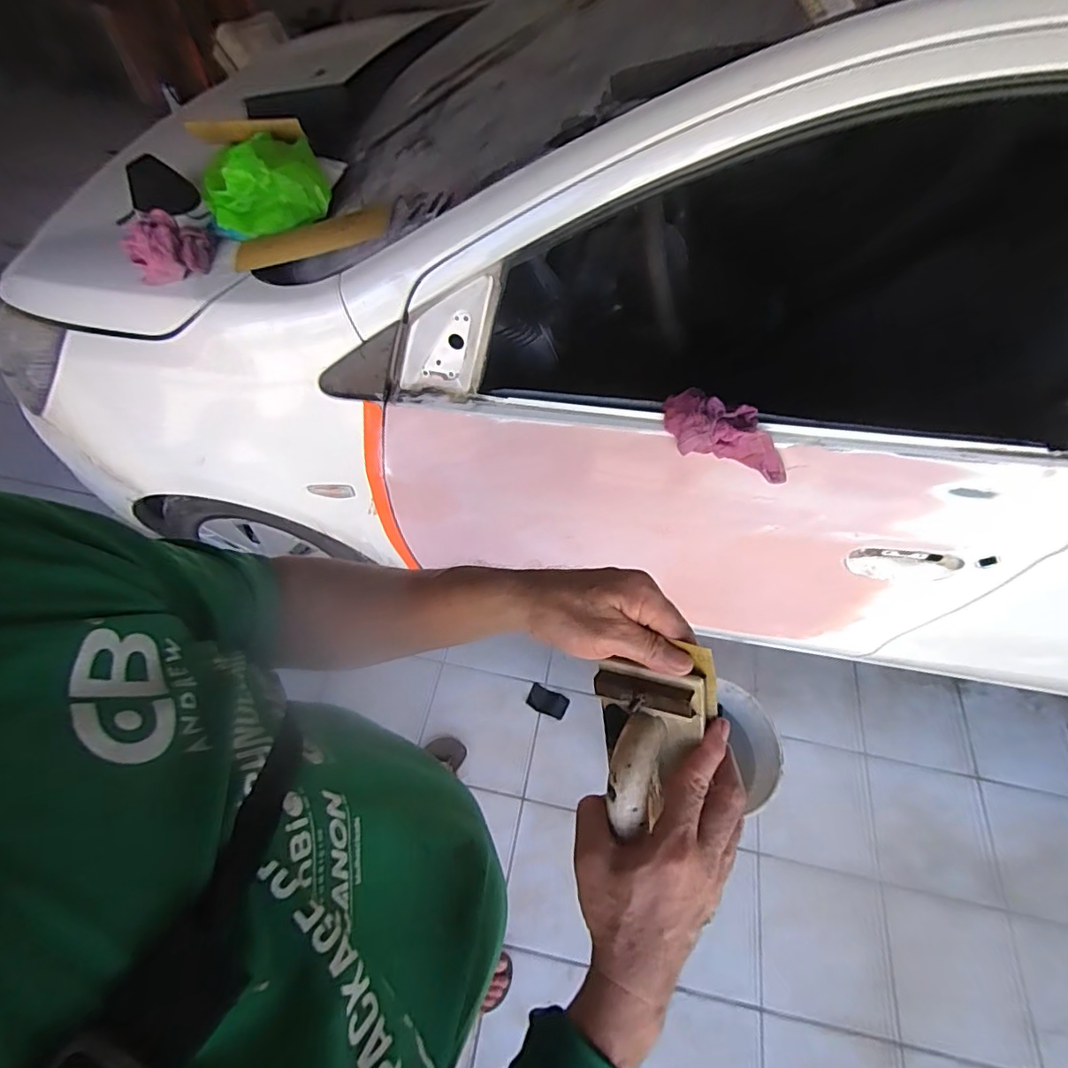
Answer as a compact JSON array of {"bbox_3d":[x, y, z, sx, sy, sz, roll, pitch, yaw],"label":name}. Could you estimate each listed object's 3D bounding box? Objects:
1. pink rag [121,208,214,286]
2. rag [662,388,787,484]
[{"bbox_3d":[-0.584,-0.459,0.864,0.127,0.065,0.115,-28,64,-19],"label":"pink rag"},{"bbox_3d":[0.284,-0.138,0.784,0.204,0.076,0.087,25,55,-7],"label":"rag"}]

